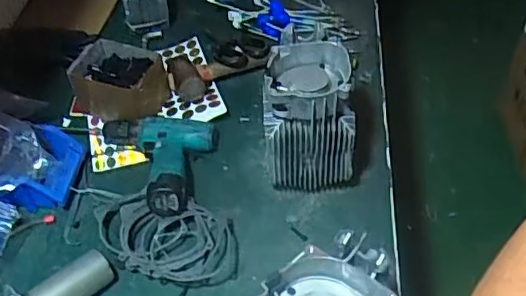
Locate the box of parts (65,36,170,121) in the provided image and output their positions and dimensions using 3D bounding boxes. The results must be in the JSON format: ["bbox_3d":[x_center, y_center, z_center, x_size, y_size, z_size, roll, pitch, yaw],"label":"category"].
[{"bbox_3d":[-0.252,-0.113,0.986,0.151,0.106,0.121,16,50,21],"label":"box of parts"}]

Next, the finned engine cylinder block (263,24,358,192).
[{"bbox_3d":[0.069,-0.035,0.827,0.121,0.230,0.111,-2,46,6],"label":"finned engine cylinder block"}]

